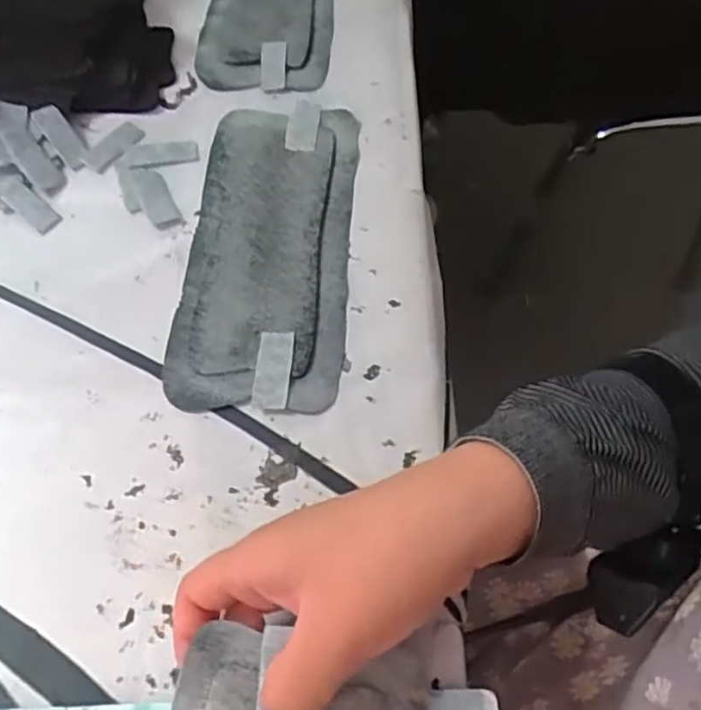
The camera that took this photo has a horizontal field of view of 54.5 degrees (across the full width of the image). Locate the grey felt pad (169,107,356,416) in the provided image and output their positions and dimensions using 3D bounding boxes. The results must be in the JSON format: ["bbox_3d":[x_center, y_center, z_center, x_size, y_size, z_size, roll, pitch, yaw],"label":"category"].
[{"bbox_3d":[-0.051,-0.073,0.438,0.100,0.012,0.240,2,59,3],"label":"grey felt pad"}]

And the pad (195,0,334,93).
[{"bbox_3d":[-0.067,-0.322,0.591,0.104,0.010,0.282,2,59,3],"label":"pad"}]

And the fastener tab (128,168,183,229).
[{"bbox_3d":[-0.133,-0.107,0.460,0.021,0.004,0.059,-25,61,-12],"label":"fastener tab"}]

